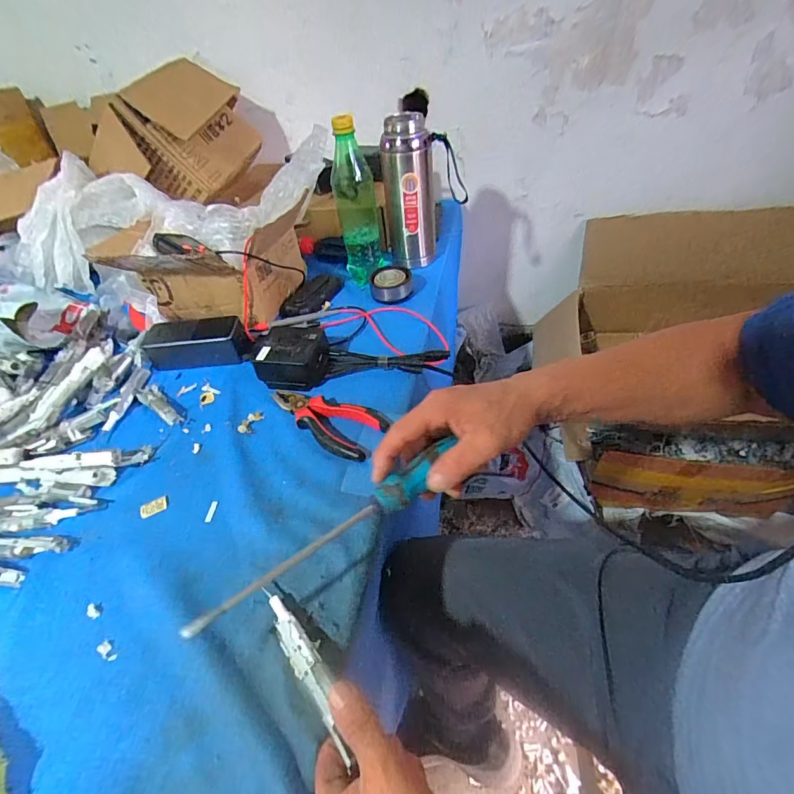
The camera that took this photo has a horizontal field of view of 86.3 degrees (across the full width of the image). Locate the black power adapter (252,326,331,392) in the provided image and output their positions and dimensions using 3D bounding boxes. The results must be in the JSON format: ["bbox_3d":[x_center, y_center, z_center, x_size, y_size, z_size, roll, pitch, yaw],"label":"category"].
[{"bbox_3d":[-0.139,-0.053,0.557,0.095,0.045,0.076,-6,45,1],"label":"black power adapter"}]

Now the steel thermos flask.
[{"bbox_3d":[0.023,-0.326,0.685,0.082,0.216,0.076,-15,44,-6],"label":"steel thermos flask"}]

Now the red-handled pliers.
[{"bbox_3d":[-0.087,0.021,0.502,0.157,0.018,0.069,25,53,27],"label":"red-handled pliers"}]

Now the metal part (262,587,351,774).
[{"bbox_3d":[-0.066,0.198,0.316,0.021,0.019,0.133,-30,45,-22],"label":"metal part"}]

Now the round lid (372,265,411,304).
[{"bbox_3d":[-0.011,-0.185,0.681,0.064,0.030,0.074,-11,45,-5],"label":"round lid"}]

